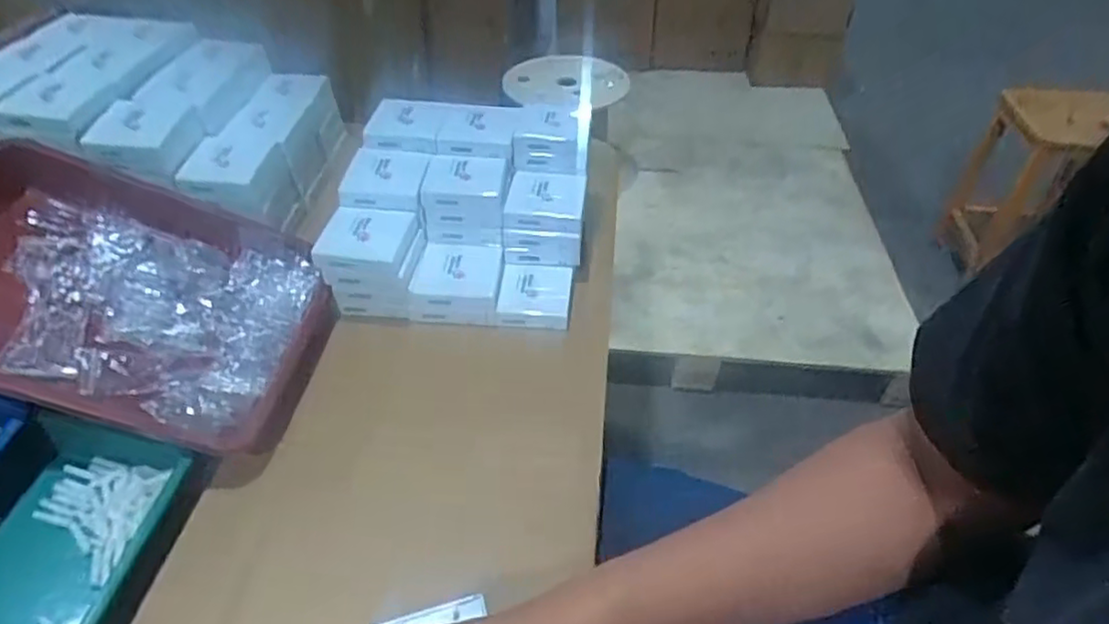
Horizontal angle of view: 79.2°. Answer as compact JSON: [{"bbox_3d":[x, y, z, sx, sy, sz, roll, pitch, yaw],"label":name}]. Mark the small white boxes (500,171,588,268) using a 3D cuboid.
[{"bbox_3d":[-0.010,-0.106,0.759,0.085,0.066,0.087,4,43,3],"label":"small white boxes"}]

